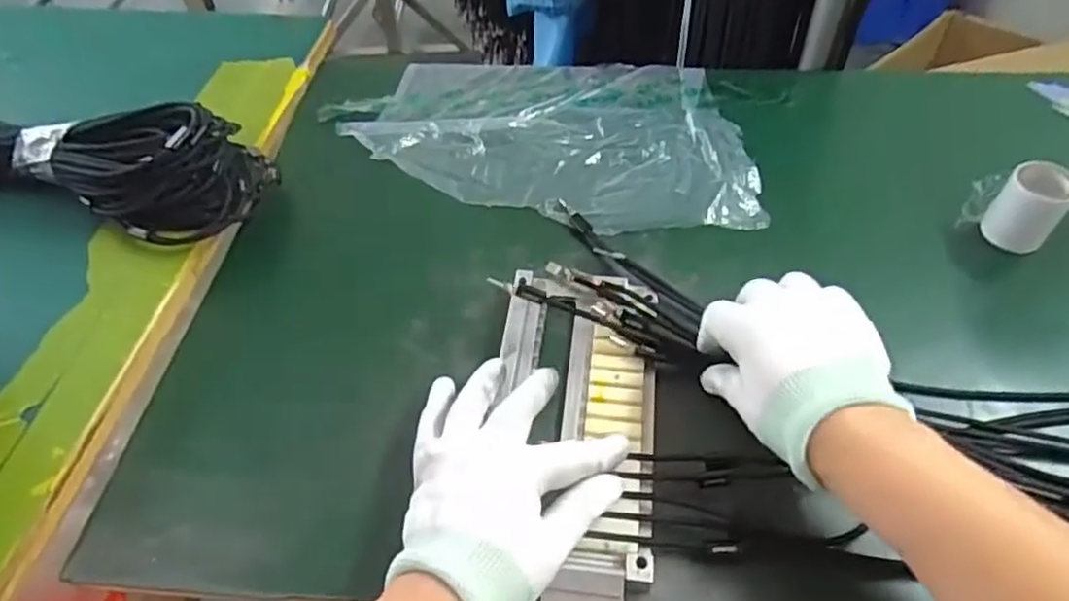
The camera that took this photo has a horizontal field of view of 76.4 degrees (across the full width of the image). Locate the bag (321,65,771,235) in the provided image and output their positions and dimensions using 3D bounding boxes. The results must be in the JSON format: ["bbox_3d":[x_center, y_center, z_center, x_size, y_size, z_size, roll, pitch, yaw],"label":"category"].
[{"bbox_3d":[0.000,-0.154,0.586,0.370,0.033,0.223,2,50,5],"label":"bag"}]

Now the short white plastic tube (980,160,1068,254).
[{"bbox_3d":[0.352,-0.063,0.485,0.035,0.060,0.041,-36,57,-25],"label":"short white plastic tube"}]

